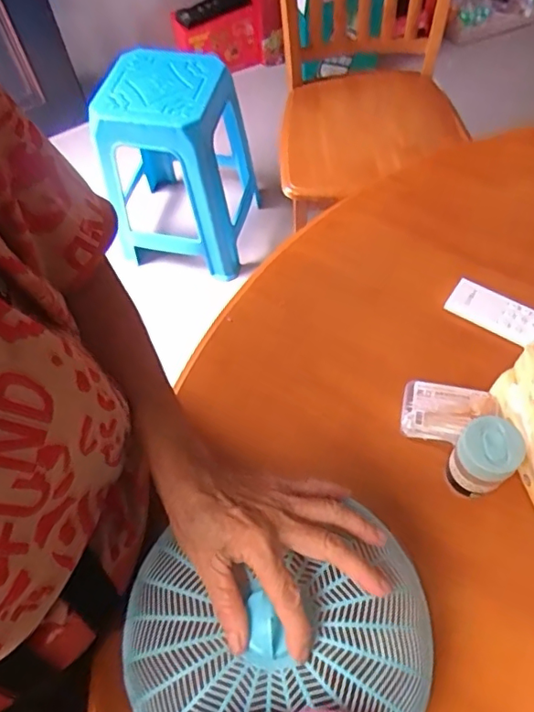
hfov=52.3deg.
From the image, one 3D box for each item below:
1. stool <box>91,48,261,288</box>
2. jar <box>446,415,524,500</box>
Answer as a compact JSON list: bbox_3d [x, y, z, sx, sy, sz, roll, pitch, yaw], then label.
[{"bbox_3d":[-0.229,-0.523,1.474,0.325,0.450,0.355,9,61,9],"label":"stool"},{"bbox_3d":[0.184,0.089,0.469,0.046,0.078,0.048,-1,59,2],"label":"jar"}]

